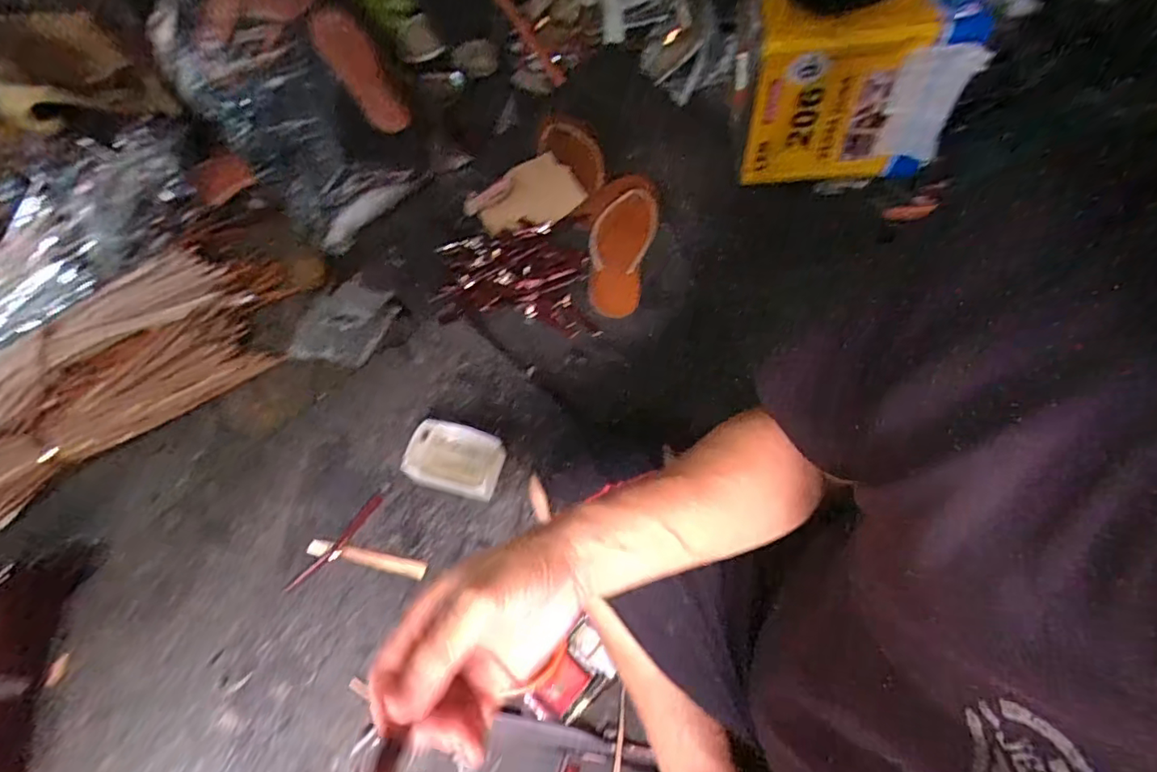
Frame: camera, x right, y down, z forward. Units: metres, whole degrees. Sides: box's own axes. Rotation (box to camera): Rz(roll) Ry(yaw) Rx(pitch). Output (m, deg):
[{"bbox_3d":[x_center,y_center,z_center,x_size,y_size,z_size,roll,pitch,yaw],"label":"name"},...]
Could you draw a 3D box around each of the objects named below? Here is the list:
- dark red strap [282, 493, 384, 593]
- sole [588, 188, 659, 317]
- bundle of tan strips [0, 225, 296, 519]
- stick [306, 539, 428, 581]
[{"bbox_3d":[-0.277,0.181,0.644,0.019,0.007,0.136,33,67,20],"label":"dark red strap"},{"bbox_3d":[0.063,-0.208,0.846,0.089,0.043,0.214,13,83,11],"label":"sole"},{"bbox_3d":[-0.687,0.016,0.748,0.277,0.067,0.615,36,68,21],"label":"bundle of tan strips"},{"bbox_3d":[-0.240,0.195,0.635,0.137,0.010,0.019,9,61,9],"label":"stick"}]

